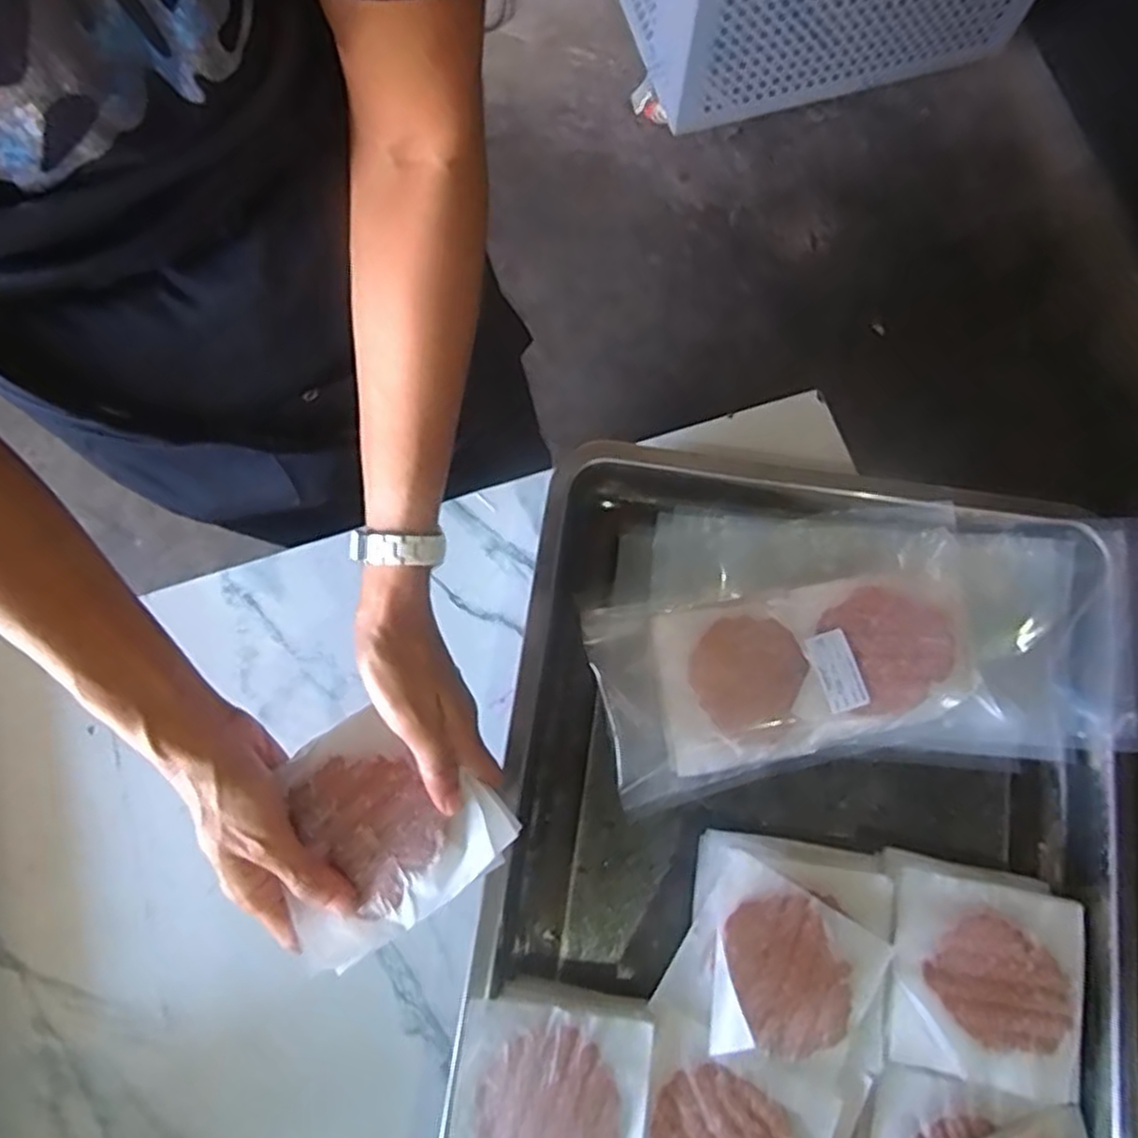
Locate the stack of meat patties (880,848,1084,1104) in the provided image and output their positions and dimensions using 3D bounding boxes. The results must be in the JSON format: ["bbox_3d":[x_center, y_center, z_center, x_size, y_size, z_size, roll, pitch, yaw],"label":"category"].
[{"bbox_3d":[0.251,0.246,0.458,0.111,0.044,0.115,11,77,3],"label":"stack of meat patties"}]

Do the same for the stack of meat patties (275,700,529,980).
[{"bbox_3d":[-0.102,0.132,0.384,0.116,0.012,0.107,-36,79,-8],"label":"stack of meat patties"}]

